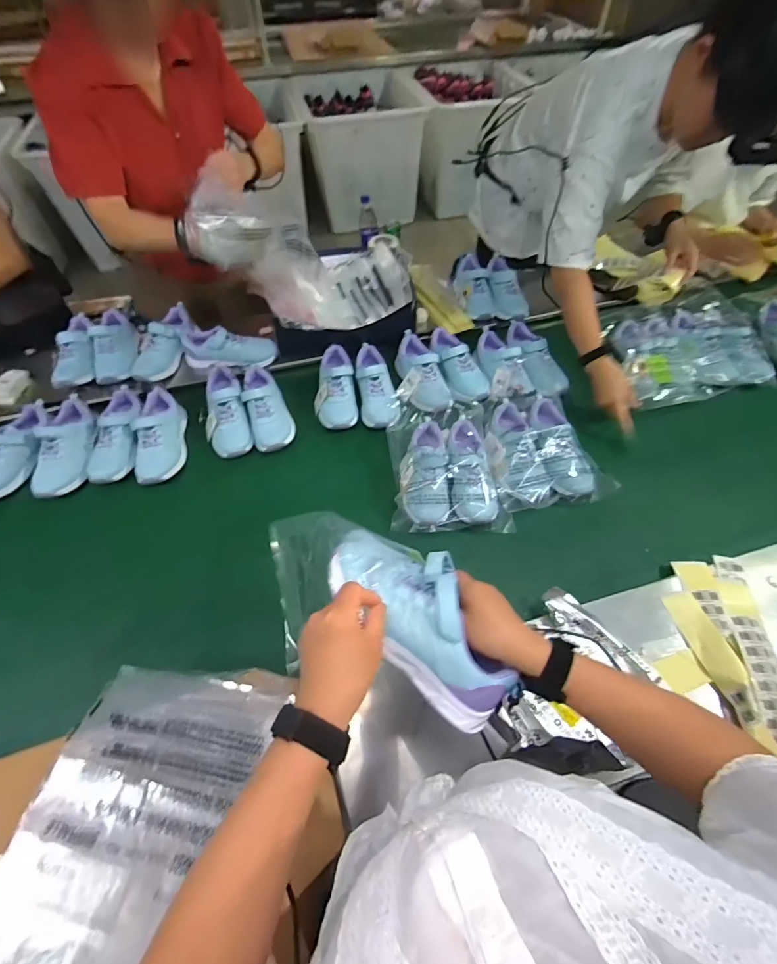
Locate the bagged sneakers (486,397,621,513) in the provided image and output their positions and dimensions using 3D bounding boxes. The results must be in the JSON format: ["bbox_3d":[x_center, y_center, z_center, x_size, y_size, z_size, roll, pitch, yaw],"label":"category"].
[{"bbox_3d":[0.332,-0.080,0.885,0.228,0.069,0.254,-7,55,-3],"label":"bagged sneakers"}]

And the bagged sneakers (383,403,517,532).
[{"bbox_3d":[0.118,-0.048,0.878,0.226,0.090,0.299,-4,55,-1],"label":"bagged sneakers"}]

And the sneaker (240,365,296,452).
[{"bbox_3d":[-0.290,-0.181,0.976,0.093,0.070,0.231,-20,57,-12],"label":"sneaker"}]

